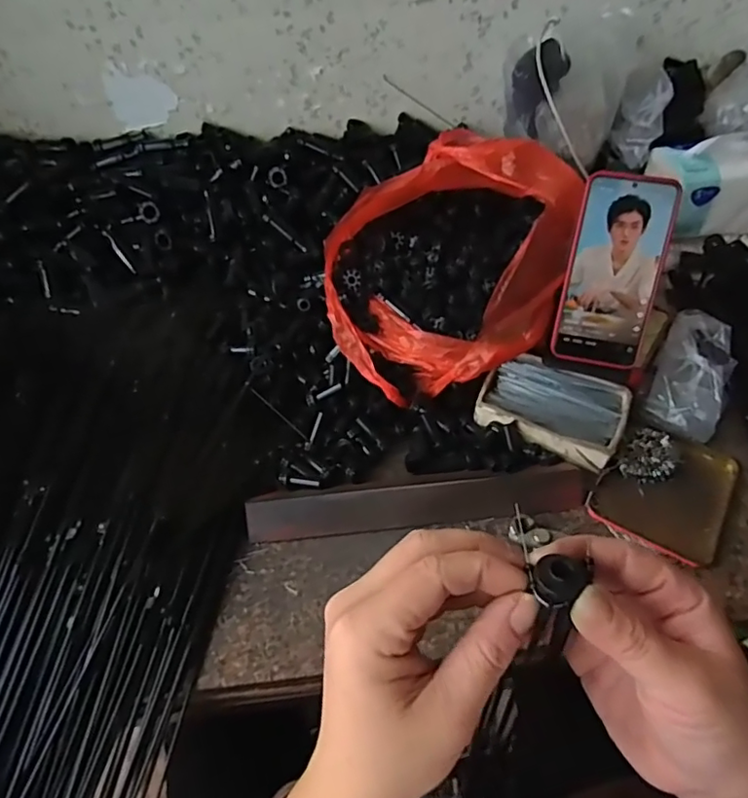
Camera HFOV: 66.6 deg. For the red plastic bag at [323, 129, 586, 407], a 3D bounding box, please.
[{"bbox_3d":[0.066,-0.144,0.555,0.233,0.133,0.246,-10,57,-9],"label":"red plastic bag"}]

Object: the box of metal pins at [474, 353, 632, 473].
[{"bbox_3d":[0.166,0.004,0.528,0.123,0.021,0.085,23,58,13],"label":"box of metal pins"}]

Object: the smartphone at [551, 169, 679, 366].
[{"bbox_3d":[0.211,-0.113,0.502,0.078,0.163,0.010,11,14,10],"label":"smartphone"}]

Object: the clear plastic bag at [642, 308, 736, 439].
[{"bbox_3d":[0.301,-0.026,0.530,0.071,0.049,0.126,19,70,10],"label":"clear plastic bag"}]

